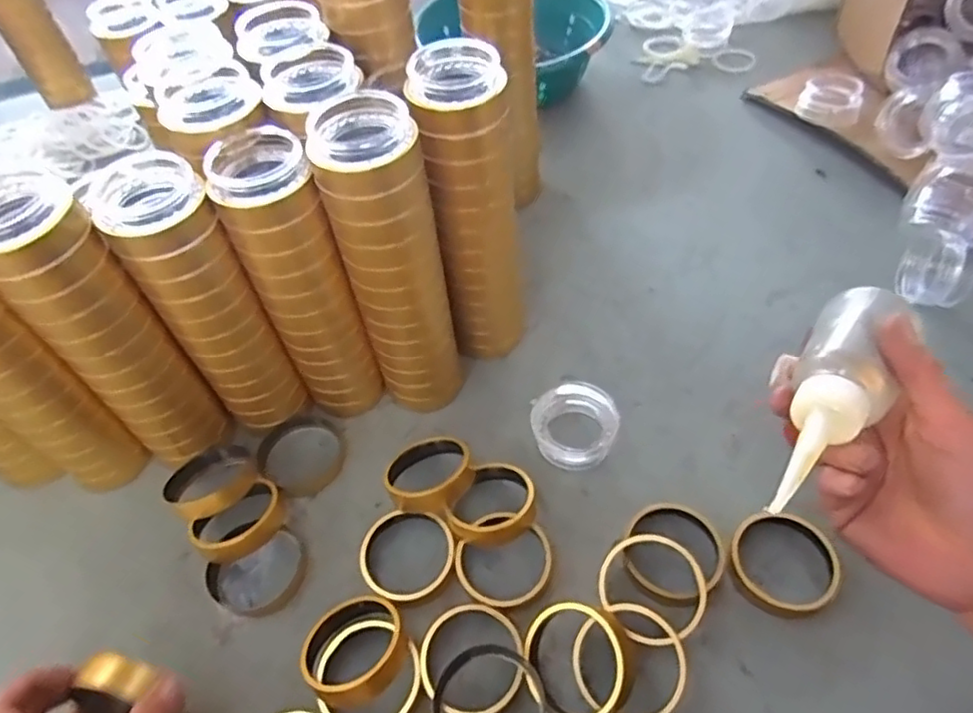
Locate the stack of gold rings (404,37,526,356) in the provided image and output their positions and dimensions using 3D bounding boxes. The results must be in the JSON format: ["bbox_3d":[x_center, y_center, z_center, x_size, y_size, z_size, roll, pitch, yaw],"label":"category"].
[{"bbox_3d":[-0.007,-0.109,0.516,0.064,0.266,0.073,-5,51,2],"label":"stack of gold rings"}]

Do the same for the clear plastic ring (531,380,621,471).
[{"bbox_3d":[0.074,0.058,0.529,0.069,0.034,0.071,-3,51,4],"label":"clear plastic ring"}]

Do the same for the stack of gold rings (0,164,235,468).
[{"bbox_3d":[-0.276,-0.014,0.467,0.067,0.246,0.064,30,61,26],"label":"stack of gold rings"}]

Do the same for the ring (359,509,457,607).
[{"bbox_3d":[-0.059,0.150,0.474,0.069,0.024,0.068,-3,51,4],"label":"ring"}]

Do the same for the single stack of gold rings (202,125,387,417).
[{"bbox_3d":[-0.138,-0.050,0.490,0.063,0.232,0.070,-23,52,-12],"label":"single stack of gold rings"}]

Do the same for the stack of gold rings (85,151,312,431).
[{"bbox_3d":[-0.211,-0.041,0.484,0.067,0.227,0.080,-32,55,-19],"label":"stack of gold rings"}]

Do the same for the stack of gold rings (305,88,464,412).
[{"bbox_3d":[-0.067,-0.066,0.489,0.067,0.263,0.076,-11,51,-3],"label":"stack of gold rings"}]

